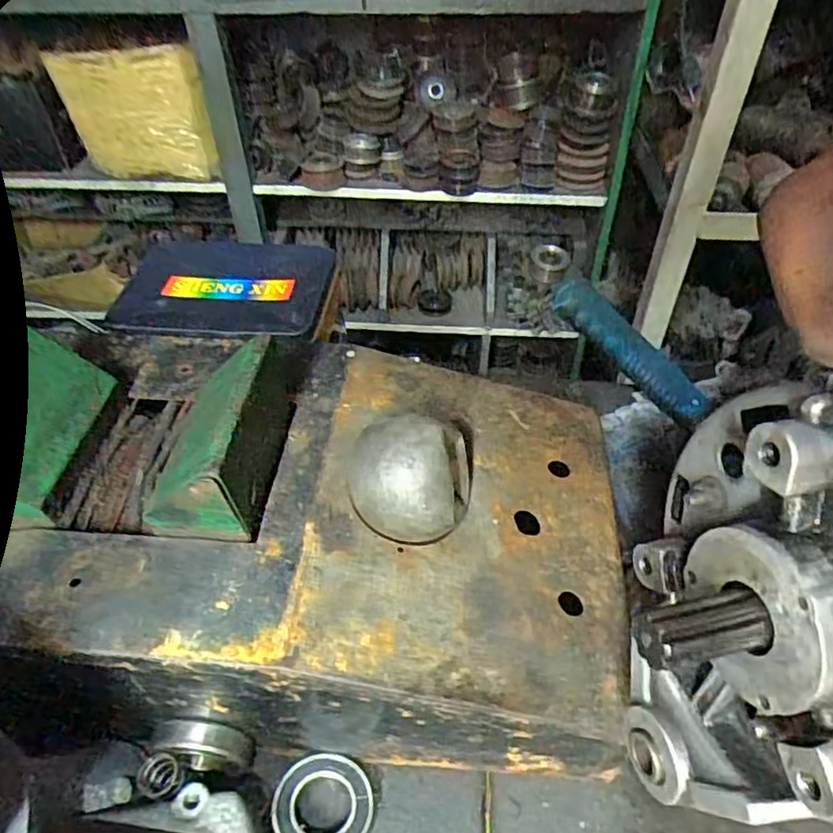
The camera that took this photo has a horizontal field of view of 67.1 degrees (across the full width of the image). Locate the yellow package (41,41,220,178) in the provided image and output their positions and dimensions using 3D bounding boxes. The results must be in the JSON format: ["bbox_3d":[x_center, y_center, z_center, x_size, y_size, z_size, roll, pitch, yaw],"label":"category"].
[{"bbox_3d":[-0.448,-0.484,1.003,0.223,0.190,0.036,1,45,-2],"label":"yellow package"}]

